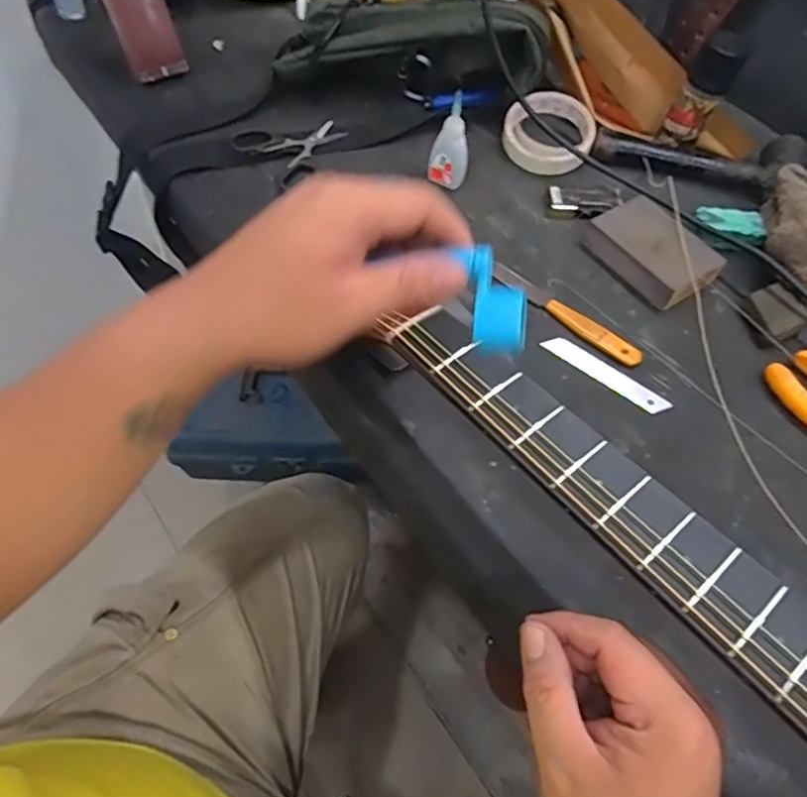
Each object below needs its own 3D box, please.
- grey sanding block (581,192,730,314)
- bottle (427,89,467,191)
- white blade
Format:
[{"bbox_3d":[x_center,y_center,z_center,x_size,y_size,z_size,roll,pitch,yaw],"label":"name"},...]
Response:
[{"bbox_3d":[0.219,-0.130,0.524,0.067,0.028,0.103,-30,64,-22],"label":"grey sanding block"},{"bbox_3d":[0.043,-0.232,0.541,0.032,0.082,0.016,2,57,-3],"label":"bottle"},{"bbox_3d":[0.159,-0.019,0.470,0.104,0.007,0.018,35,61,17],"label":"white blade"}]

